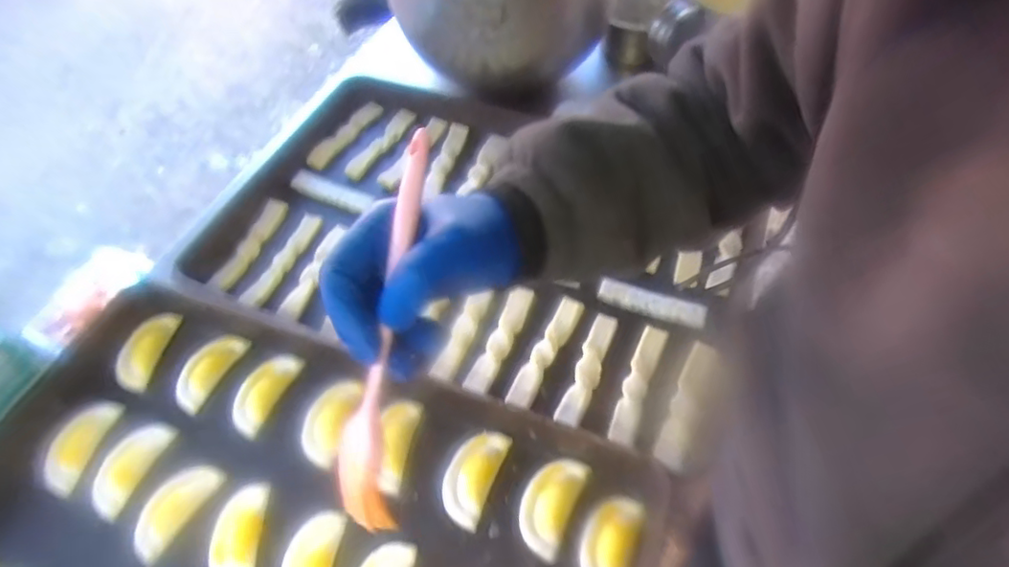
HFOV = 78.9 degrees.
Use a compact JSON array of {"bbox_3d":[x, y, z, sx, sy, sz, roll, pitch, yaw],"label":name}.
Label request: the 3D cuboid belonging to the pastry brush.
[{"bbox_3d":[-0.059,0.023,0.319,0.032,0.010,0.204,9,87,8],"label":"pastry brush"}]

